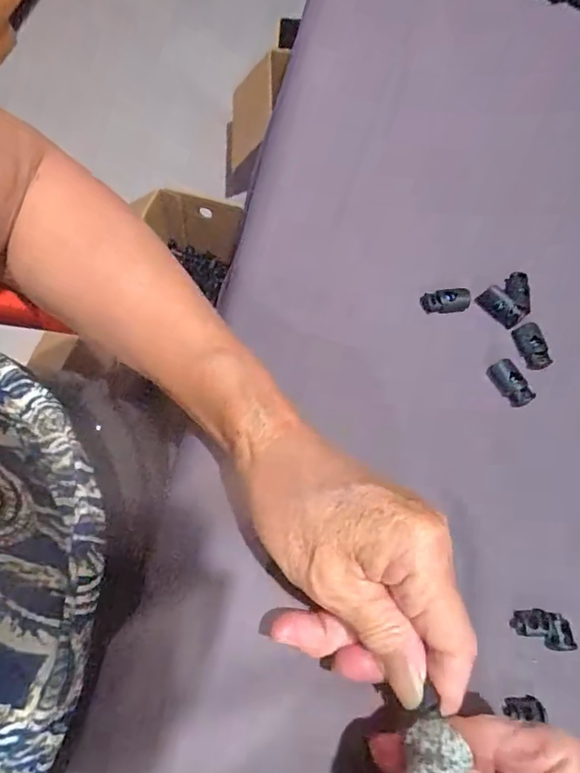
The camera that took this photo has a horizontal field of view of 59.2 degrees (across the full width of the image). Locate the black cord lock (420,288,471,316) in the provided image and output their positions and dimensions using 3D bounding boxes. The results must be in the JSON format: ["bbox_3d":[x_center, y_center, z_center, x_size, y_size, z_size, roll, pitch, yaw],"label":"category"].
[{"bbox_3d":[0.097,-0.053,0.318,0.032,0.009,0.015,-12,65,-6],"label":"black cord lock"}]

